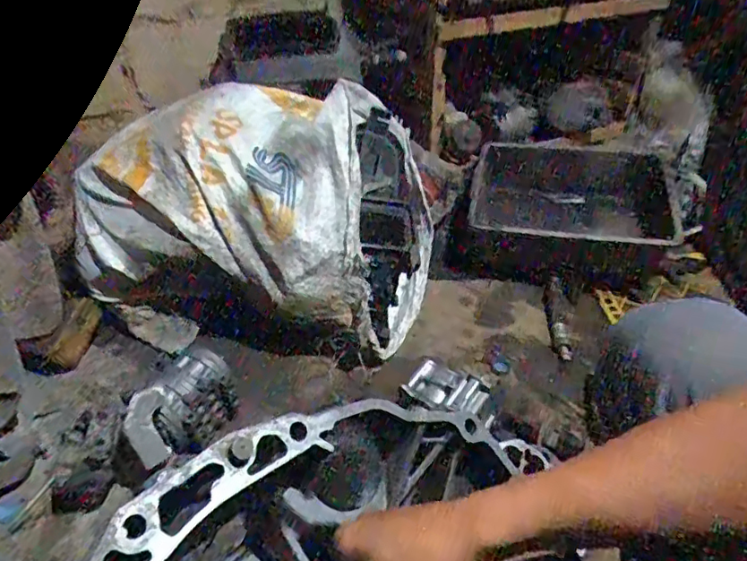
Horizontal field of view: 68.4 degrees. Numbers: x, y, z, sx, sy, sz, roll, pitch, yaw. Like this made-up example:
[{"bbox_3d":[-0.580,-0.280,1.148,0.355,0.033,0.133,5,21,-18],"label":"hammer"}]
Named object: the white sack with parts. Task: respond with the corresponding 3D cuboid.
[{"bbox_3d":[-0.207,-0.134,1.003,0.597,0.352,0.385,10,41,14],"label":"white sack with parts"}]

